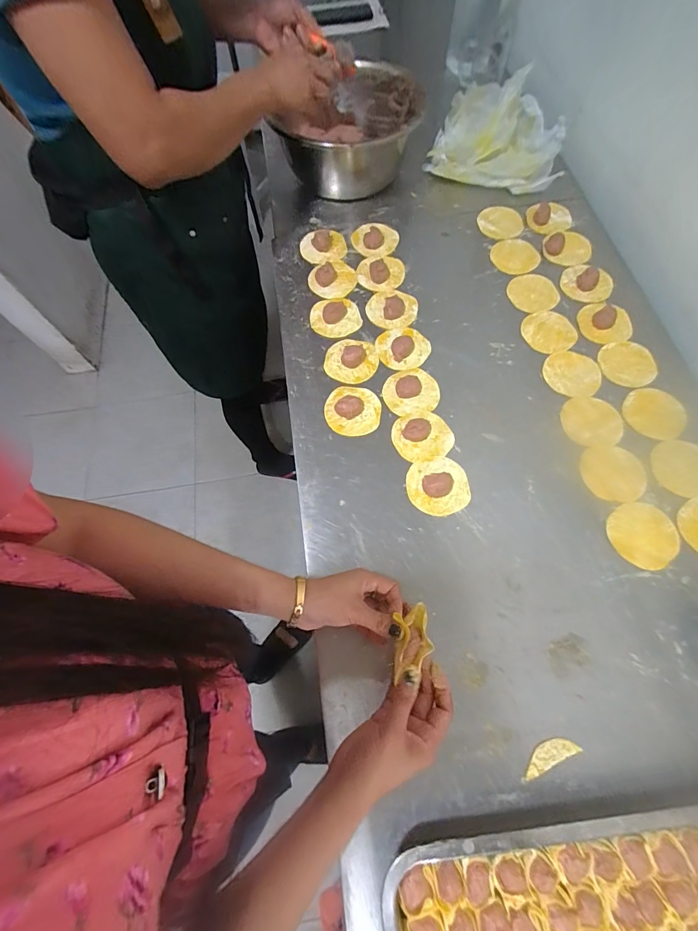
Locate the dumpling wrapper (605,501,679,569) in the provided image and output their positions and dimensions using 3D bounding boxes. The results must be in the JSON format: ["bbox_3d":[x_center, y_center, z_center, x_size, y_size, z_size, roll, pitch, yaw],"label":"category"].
[{"bbox_3d":[0.370,0.086,0.490,0.084,0.004,0.078,-1,68,1],"label":"dumpling wrapper"}]

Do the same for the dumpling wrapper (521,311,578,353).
[{"bbox_3d":[0.322,-0.215,0.626,0.085,0.004,0.078,-1,68,1],"label":"dumpling wrapper"}]

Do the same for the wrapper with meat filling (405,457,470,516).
[{"bbox_3d":[0.121,0.024,0.521,0.081,0.021,0.079,-1,68,1],"label":"wrapper with meat filling"}]

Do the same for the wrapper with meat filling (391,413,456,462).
[{"bbox_3d":[0.104,-0.046,0.548,0.083,0.025,0.073,-14,68,-4],"label":"wrapper with meat filling"}]

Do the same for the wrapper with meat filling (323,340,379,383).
[{"bbox_3d":[0.004,-0.167,0.600,0.078,0.028,0.075,-1,68,1],"label":"wrapper with meat filling"}]

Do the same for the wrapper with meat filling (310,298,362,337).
[{"bbox_3d":[-0.023,-0.248,0.645,0.082,0.010,0.076,-12,68,-3],"label":"wrapper with meat filling"}]

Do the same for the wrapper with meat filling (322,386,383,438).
[{"bbox_3d":[0.005,-0.085,0.572,0.080,0.019,0.079,-1,68,1],"label":"wrapper with meat filling"}]

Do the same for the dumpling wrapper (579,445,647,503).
[{"bbox_3d":[0.356,0.011,0.527,0.082,0.004,0.080,-1,68,1],"label":"dumpling wrapper"}]

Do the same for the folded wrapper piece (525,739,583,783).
[{"bbox_3d":[0.210,0.304,0.409,0.064,0.004,0.023,-24,69,-8],"label":"folded wrapper piece"}]

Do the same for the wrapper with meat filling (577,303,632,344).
[{"bbox_3d":[0.411,-0.231,0.624,0.077,0.012,0.078,-2,68,1],"label":"wrapper with meat filling"}]

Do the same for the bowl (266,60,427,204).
[{"bbox_3d":[0.001,-0.622,0.742,0.254,0.136,0.237,3,68,3],"label":"bowl"}]

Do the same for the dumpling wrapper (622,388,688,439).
[{"bbox_3d":[0.436,-0.074,0.557,0.078,0.004,0.080,-3,68,7],"label":"dumpling wrapper"}]

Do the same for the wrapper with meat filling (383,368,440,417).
[{"bbox_3d":[0.096,-0.112,0.584,0.085,0.019,0.074,-28,70,-9],"label":"wrapper with meat filling"}]

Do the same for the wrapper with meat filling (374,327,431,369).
[{"bbox_3d":[0.083,-0.190,0.616,0.077,0.015,0.079,-1,68,1],"label":"wrapper with meat filling"}]

